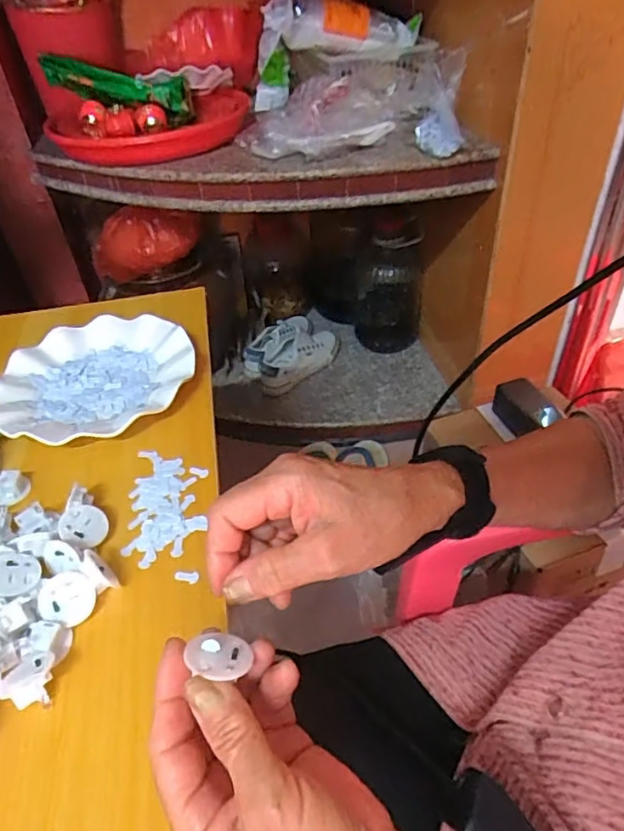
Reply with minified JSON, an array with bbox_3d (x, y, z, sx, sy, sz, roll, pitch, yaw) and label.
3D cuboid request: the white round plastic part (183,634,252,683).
[{"bbox_3d":[-0.046,0.118,0.270,0.027,0.012,0.026,17,29,3],"label":"white round plastic part"}]

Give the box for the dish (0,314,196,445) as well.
[{"bbox_3d":[-0.206,-0.037,0.534,0.179,0.023,0.175,-2,42,2],"label":"dish"}]

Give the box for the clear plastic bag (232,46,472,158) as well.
[{"bbox_3d":[0.051,-0.490,0.877,0.333,0.109,0.204,-4,42,-1],"label":"clear plastic bag"}]

